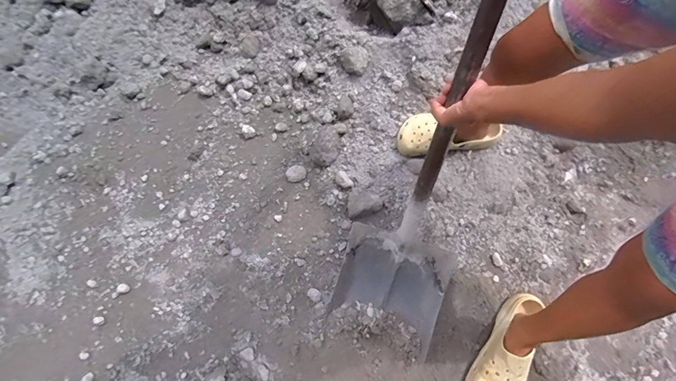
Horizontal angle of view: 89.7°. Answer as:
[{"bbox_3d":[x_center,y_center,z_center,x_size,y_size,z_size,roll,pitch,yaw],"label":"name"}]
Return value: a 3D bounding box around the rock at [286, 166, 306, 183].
[{"bbox_3d":[-0.111,-0.045,0.891,0.051,0.015,0.045,-4,70,-1],"label":"rock"}]

